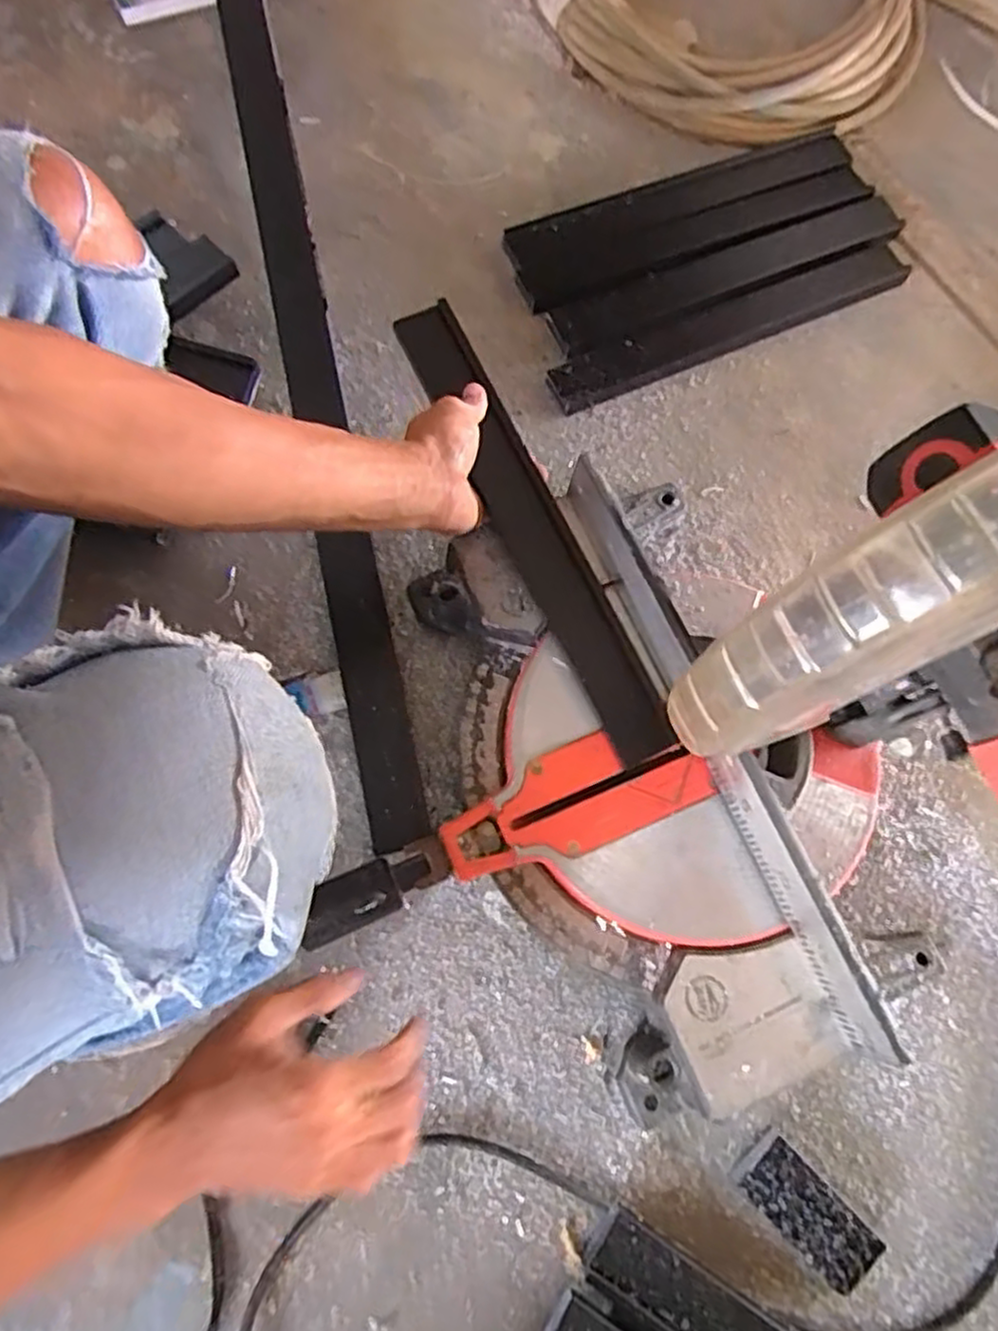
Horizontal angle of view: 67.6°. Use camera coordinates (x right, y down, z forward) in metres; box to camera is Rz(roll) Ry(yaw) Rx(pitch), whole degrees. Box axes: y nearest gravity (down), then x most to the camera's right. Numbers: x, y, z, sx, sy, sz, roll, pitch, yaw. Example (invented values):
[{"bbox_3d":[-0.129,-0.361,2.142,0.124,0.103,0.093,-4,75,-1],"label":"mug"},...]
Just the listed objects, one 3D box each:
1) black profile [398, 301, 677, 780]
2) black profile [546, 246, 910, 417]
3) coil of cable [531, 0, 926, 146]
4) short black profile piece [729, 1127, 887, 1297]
[{"bbox_3d":[0.023,-0.104,0.559,0.048,0.035,0.377,-25,81,-9],"label":"black profile"},{"bbox_3d":[0.230,-0.335,0.737,0.386,0.019,0.056,-22,75,-8],"label":"black profile"},{"bbox_3d":[0.256,-0.802,0.865,0.492,0.057,0.414,33,75,8],"label":"coil of cable"},{"bbox_3d":[0.212,0.379,0.517,0.046,0.021,0.094,-41,78,-13],"label":"short black profile piece"}]

